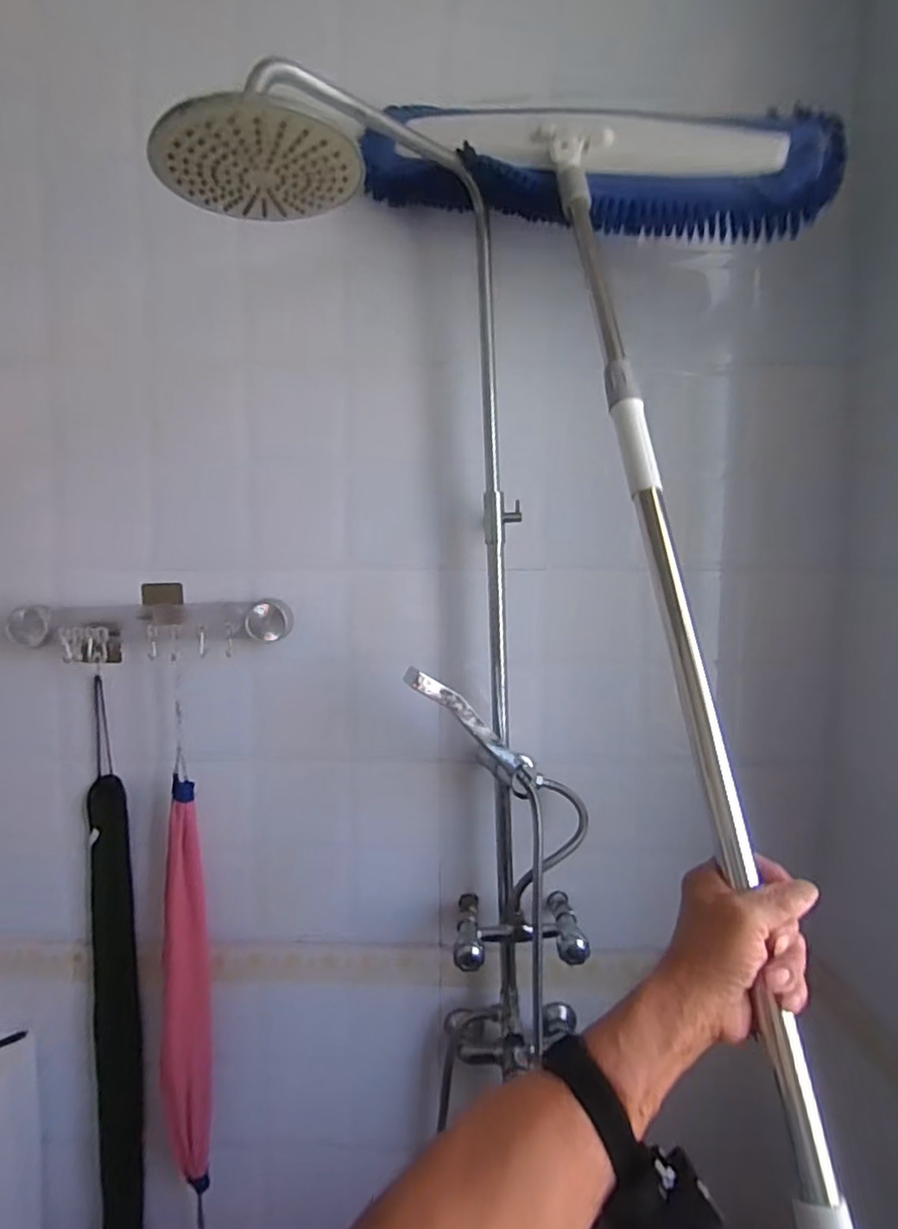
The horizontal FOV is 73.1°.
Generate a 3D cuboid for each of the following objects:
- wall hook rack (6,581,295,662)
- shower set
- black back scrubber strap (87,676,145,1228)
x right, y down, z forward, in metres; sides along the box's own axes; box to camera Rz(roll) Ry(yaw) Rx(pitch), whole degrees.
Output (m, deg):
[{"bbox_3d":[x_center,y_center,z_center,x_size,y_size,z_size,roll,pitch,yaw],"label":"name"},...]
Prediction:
[{"bbox_3d":[-0.443,0.017,0.909,0.408,0.098,0.051,0,6,-2],"label":"wall hook rack"},{"bbox_3d":[-0.046,0.069,0.743,0.524,1.239,0.209,-4,7,-34],"label":"shower set"},{"bbox_3d":[-0.537,0.657,0.970,0.079,1.033,0.055,2,6,15],"label":"black back scrubber strap"}]

